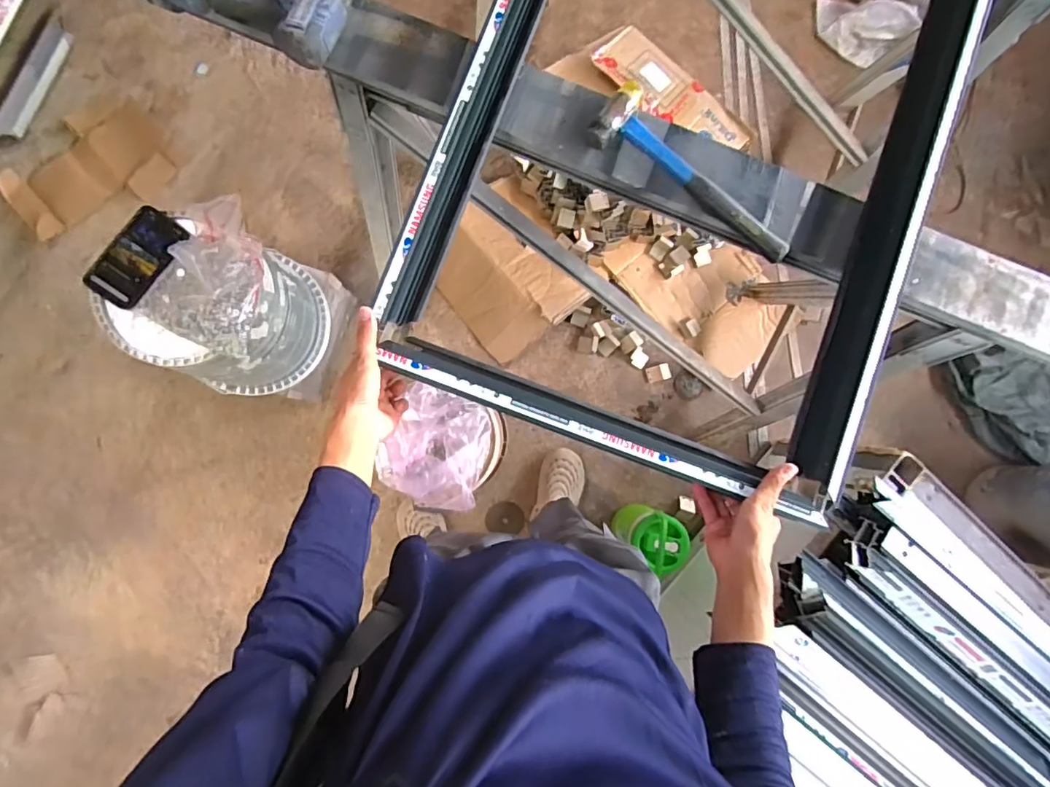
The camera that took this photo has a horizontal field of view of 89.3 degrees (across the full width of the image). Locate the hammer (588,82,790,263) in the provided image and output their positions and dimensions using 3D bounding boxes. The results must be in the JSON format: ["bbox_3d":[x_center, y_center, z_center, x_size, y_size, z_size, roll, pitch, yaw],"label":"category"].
[{"bbox_3d":[0.226,-0.281,0.686,0.295,0.029,0.086,35,85,0],"label":"hammer"}]

